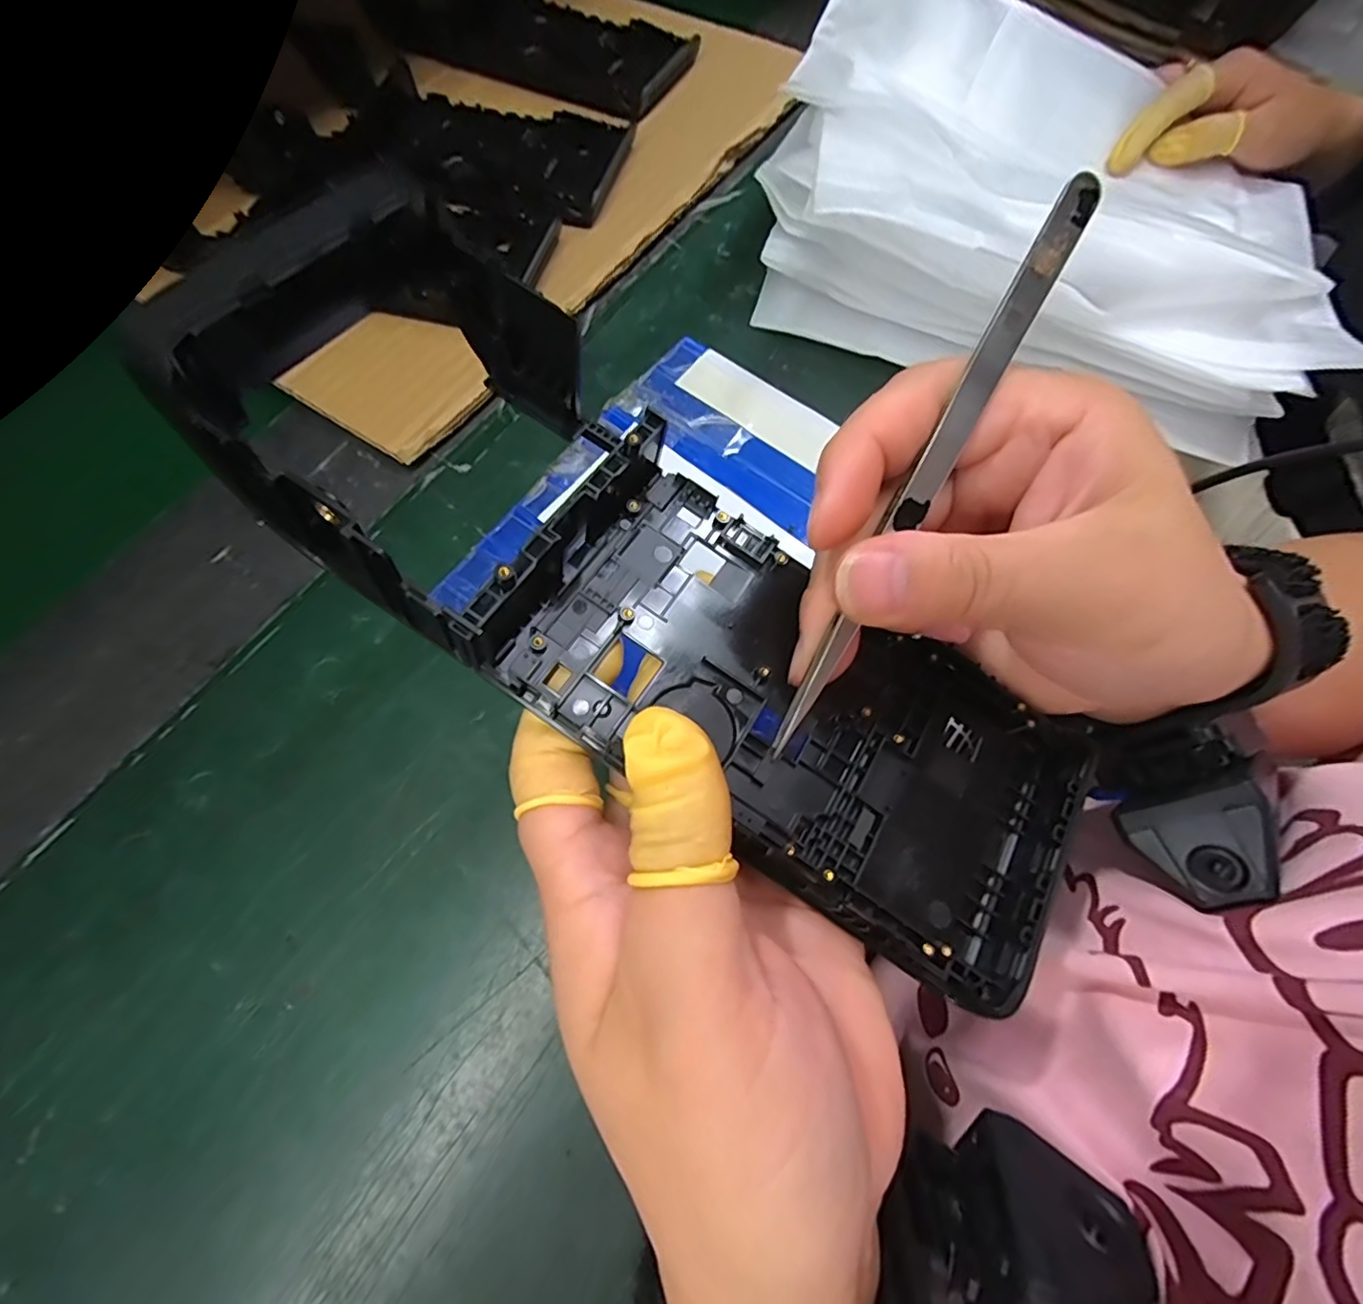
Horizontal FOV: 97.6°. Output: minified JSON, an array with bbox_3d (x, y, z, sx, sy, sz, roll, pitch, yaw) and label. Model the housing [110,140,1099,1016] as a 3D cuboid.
[{"bbox_3d":[-0.001,-0.012,0.142,0.216,0.039,0.083,39,71,-5],"label":"housing"}]

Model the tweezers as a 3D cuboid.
[{"bbox_3d":[0.052,-0.036,0.133,0.008,0.010,0.132,29,103,12],"label":"tweezers"}]

